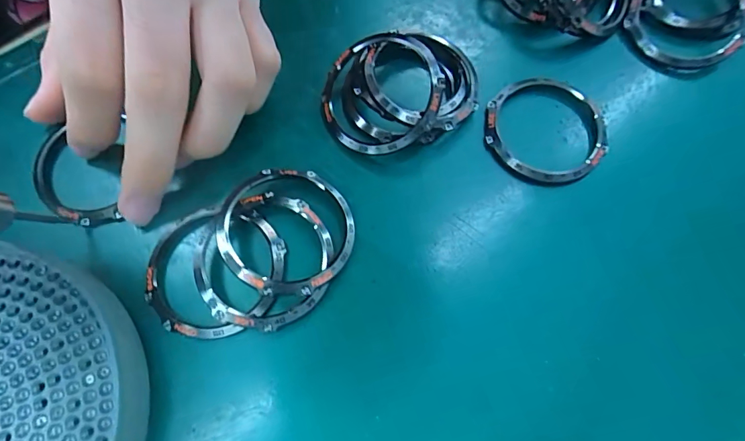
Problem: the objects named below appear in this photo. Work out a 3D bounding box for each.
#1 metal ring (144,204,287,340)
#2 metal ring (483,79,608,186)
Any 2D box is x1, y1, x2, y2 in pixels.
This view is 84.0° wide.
[{"bbox_3d":[-0.056,0.017,0.146,0.047,0.005,0.047,0,72,-1],"label":"metal ring"},{"bbox_3d":[0.069,-0.038,0.171,0.048,0.008,0.051,-2,60,4],"label":"metal ring"}]

